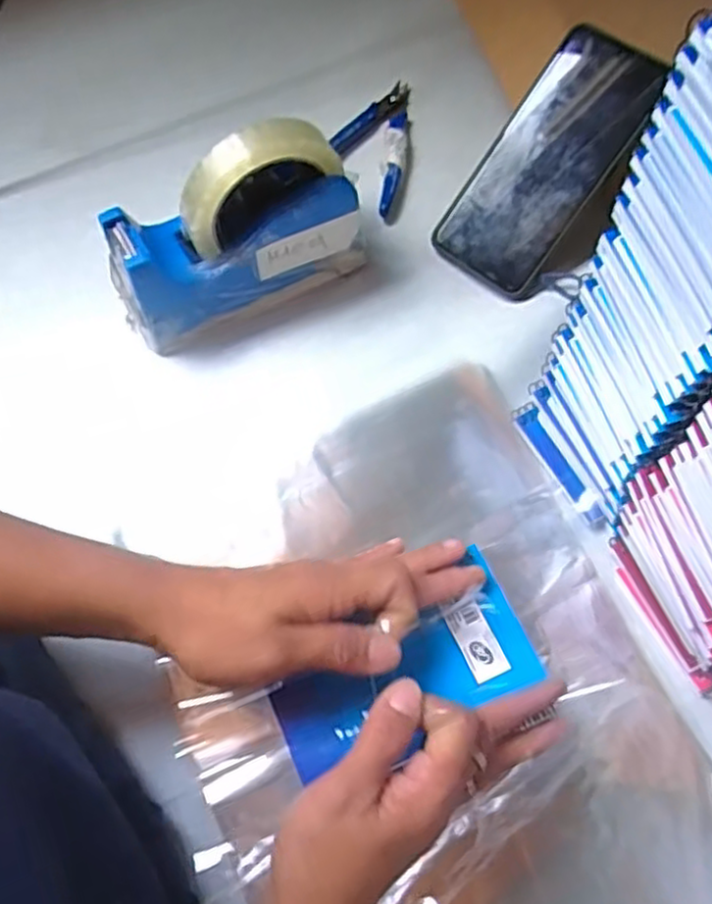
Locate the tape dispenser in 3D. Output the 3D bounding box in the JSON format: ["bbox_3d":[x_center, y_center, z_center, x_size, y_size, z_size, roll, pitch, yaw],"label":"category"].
[{"bbox_3d":[-0.078,-0.138,0.441,0.157,0.122,0.054,-27,73,-7],"label":"tape dispenser"}]

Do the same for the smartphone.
[{"bbox_3d":[0.129,-0.192,0.476,0.080,0.011,0.168,38,106,13],"label":"smartphone"}]

